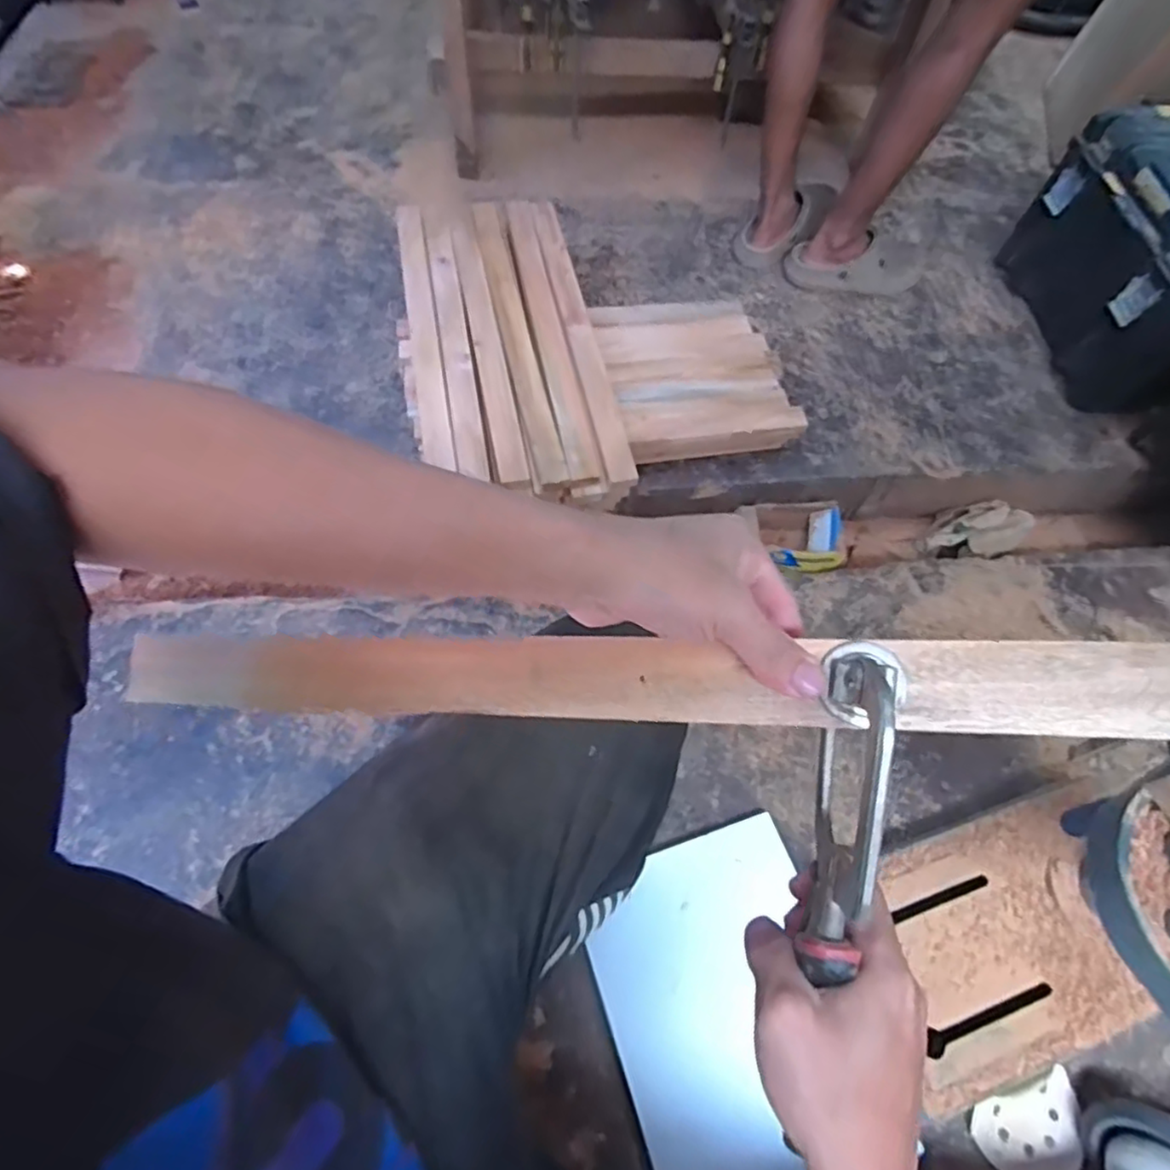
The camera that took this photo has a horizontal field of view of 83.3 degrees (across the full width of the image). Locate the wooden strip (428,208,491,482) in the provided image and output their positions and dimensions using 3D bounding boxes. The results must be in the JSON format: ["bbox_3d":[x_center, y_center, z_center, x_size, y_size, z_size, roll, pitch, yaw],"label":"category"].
[{"bbox_3d":[-0.204,-0.396,1.018,0.041,0.024,0.571,-8,60,-8],"label":"wooden strip"}]

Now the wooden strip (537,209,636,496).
[{"bbox_3d":[-0.007,-0.402,1.036,0.050,0.037,0.635,-8,60,-8],"label":"wooden strip"}]

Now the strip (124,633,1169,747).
[{"bbox_3d":[0.028,0.049,0.321,0.585,0.013,0.039,0,88,12],"label":"strip"}]

